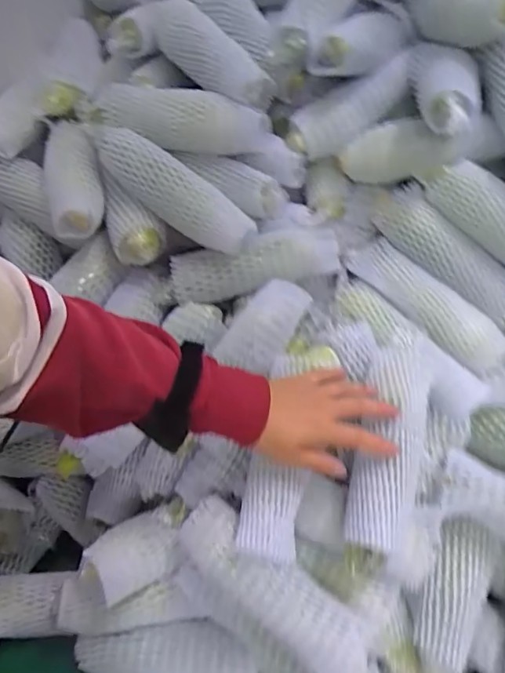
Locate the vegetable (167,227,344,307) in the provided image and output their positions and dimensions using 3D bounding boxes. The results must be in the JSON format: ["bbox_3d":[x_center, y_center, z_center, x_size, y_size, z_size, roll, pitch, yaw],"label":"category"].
[{"bbox_3d":[0.003,-0.091,0.654,0.209,0.054,0.057,-14,49,-1],"label":"vegetable"}]

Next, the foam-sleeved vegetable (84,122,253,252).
[{"bbox_3d":[-0.105,-0.182,0.626,0.241,0.055,0.054,36,51,3],"label":"foam-sleeved vegetable"}]

